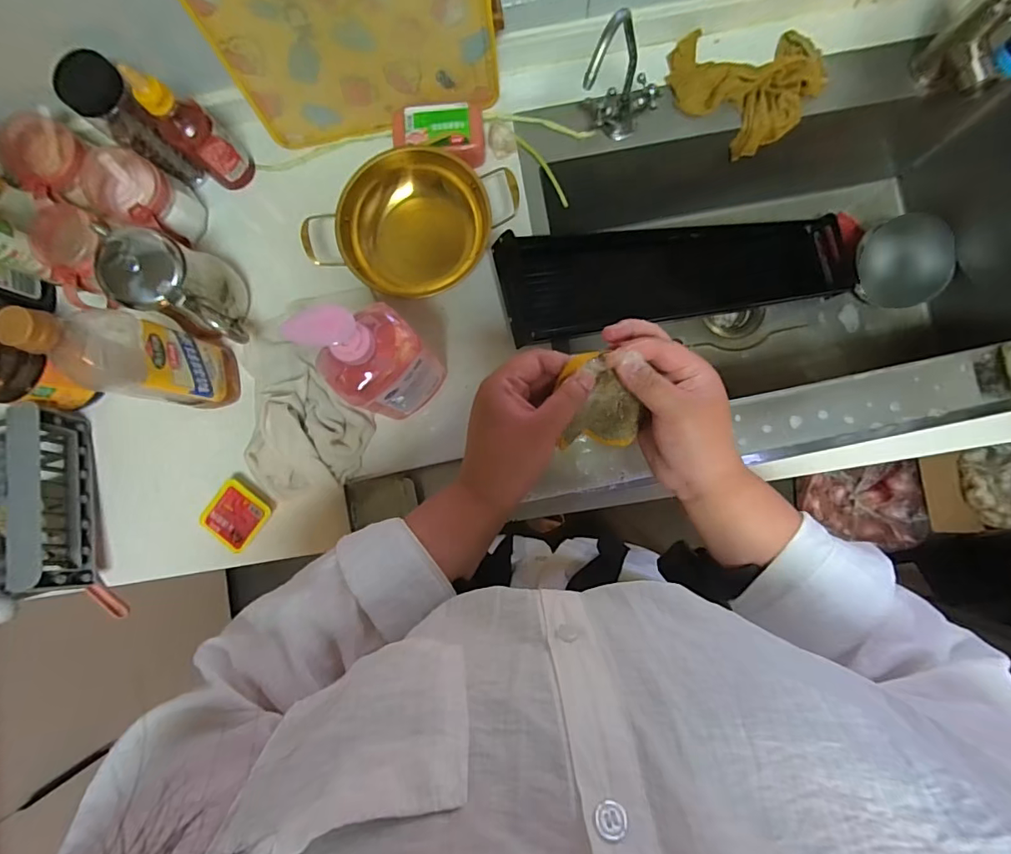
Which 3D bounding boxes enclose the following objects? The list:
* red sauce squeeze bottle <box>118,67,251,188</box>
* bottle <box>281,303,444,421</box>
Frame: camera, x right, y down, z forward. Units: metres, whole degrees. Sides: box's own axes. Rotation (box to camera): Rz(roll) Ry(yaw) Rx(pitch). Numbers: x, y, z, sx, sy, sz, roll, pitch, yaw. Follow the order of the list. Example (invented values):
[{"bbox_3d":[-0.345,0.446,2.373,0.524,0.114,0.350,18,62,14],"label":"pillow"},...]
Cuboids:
[{"bbox_3d":[-0.372,-0.352,0.587,0.057,0.173,0.045,-44,85,-1],"label":"red sauce squeeze bottle"},{"bbox_3d":[-0.128,-0.068,0.488,0.087,0.272,0.076,-41,85,-1],"label":"bottle"}]

